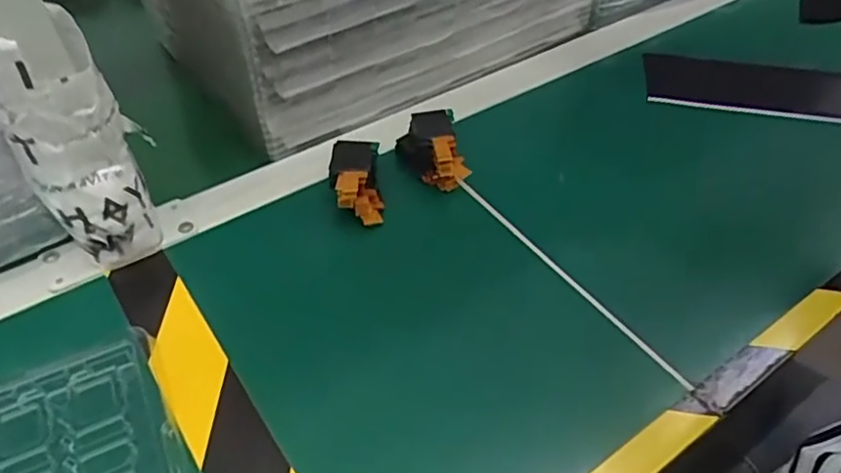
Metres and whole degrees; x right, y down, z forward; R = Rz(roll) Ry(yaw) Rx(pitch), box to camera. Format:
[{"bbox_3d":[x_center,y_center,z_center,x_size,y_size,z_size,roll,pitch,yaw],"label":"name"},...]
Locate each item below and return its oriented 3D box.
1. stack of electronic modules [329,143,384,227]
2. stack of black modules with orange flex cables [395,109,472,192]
[{"bbox_3d":[-0.047,-0.041,0.434,0.036,0.034,0.061,-4,47,-4],"label":"stack of electronic modules"},{"bbox_3d":[0.008,-0.066,0.456,0.042,0.035,0.056,-14,48,-13],"label":"stack of black modules with orange flex cables"}]

